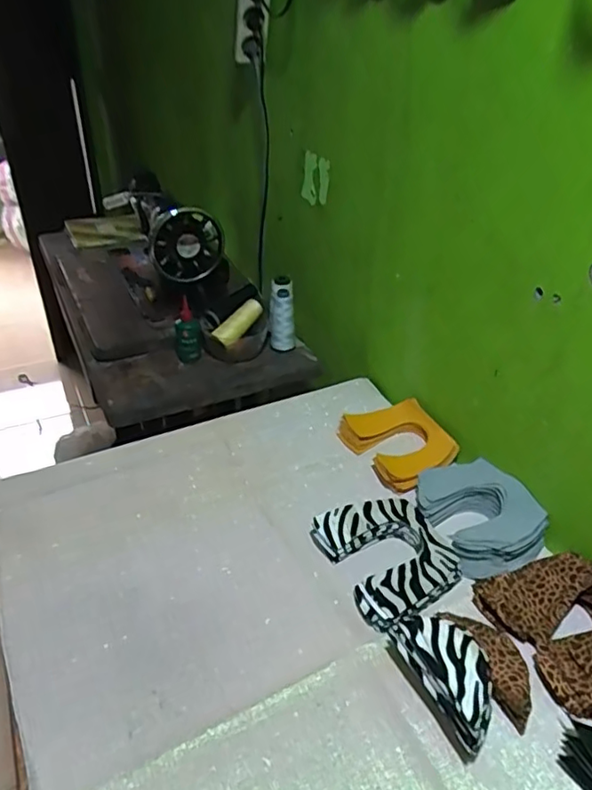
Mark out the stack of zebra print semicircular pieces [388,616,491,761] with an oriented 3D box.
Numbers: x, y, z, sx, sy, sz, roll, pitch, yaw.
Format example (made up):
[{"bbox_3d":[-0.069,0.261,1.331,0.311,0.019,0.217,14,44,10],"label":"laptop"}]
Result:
[{"bbox_3d":[0.146,0.263,0.552,0.064,0.063,0.120,-14,38,-20],"label":"stack of zebra print semicircular pieces"}]

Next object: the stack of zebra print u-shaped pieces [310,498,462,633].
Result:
[{"bbox_3d":[0.110,0.189,0.688,0.130,0.034,0.158,-17,39,-24],"label":"stack of zebra print u-shaped pieces"}]

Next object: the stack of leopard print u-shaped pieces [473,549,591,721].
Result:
[{"bbox_3d":[0.283,0.224,0.610,0.143,0.039,0.164,-20,40,-27],"label":"stack of leopard print u-shaped pieces"}]

